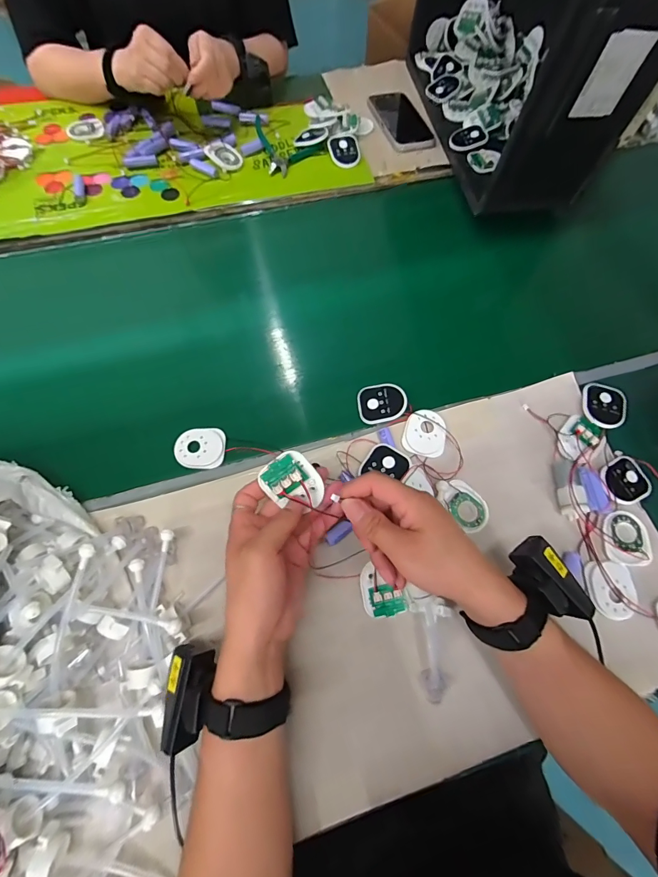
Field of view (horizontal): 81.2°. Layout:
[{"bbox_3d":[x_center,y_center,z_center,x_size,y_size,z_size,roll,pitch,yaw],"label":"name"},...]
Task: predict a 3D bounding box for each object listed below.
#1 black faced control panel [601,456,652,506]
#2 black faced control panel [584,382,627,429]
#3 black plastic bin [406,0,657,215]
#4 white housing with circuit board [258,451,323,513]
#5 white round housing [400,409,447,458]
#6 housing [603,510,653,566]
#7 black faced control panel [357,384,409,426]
[{"bbox_3d":[0.333,0.049,0.431,0.054,0.014,0.052,-24,72,-11],"label":"black faced control panel"},{"bbox_3d":[0.333,-0.039,0.460,0.049,0.008,0.056,12,69,2],"label":"black faced control panel"},{"bbox_3d":[0.293,-0.623,0.533,0.196,0.345,0.484,-4,69,-4],"label":"black plastic bin"},{"bbox_3d":[-0.032,0.040,0.342,0.047,0.016,0.054,-37,99,9],"label":"white housing with circuit board"},{"bbox_3d":[0.112,-0.008,0.446,0.048,0.007,0.058,12,69,2],"label":"white round housing"},{"bbox_3d":[0.324,0.107,0.414,0.049,0.012,0.057,11,69,1],"label":"housing"},{"bbox_3d":[0.064,-0.044,0.463,0.056,0.013,0.048,-10,70,-7],"label":"black faced control panel"}]

